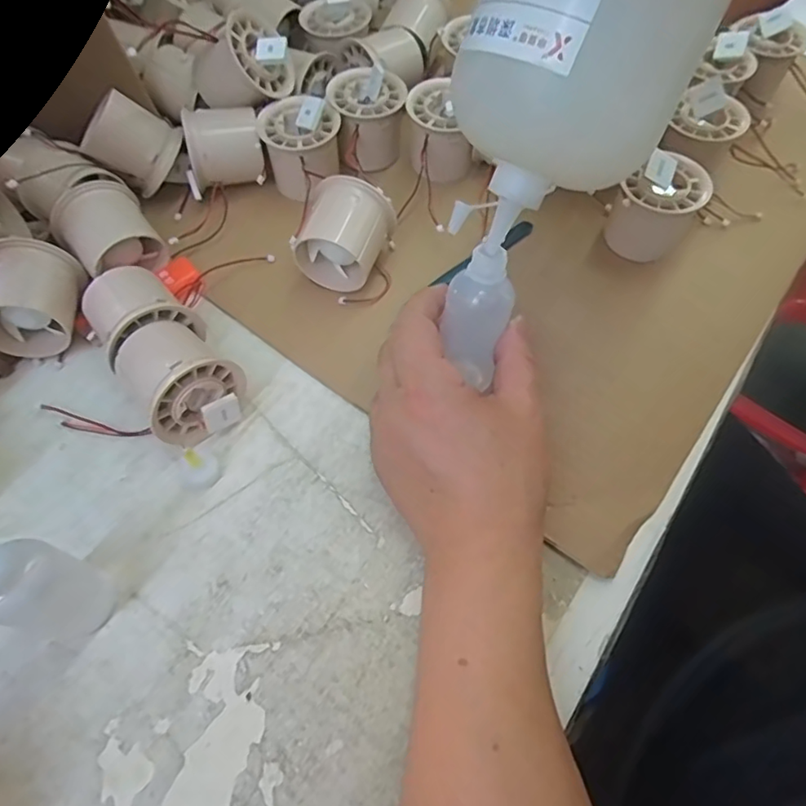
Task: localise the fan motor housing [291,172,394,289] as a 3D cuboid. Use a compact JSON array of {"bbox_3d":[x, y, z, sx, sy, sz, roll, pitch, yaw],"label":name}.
[{"bbox_3d":[-0.038,-0.107,0.360,0.053,0.052,0.050,18,65,9],"label":"fan motor housing"}]

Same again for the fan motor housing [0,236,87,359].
[{"bbox_3d":[-0.223,-0.063,0.338,0.049,0.052,0.057,0,63,0],"label":"fan motor housing"}]

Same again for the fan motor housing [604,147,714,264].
[{"bbox_3d":[0.167,-0.130,0.370,0.049,0.059,0.053,0,63,0],"label":"fan motor housing"}]

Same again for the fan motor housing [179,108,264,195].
[{"bbox_3d":[-0.125,-0.181,0.403,0.049,0.046,0.051,-9,64,-5],"label":"fan motor housing"}]

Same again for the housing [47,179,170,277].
[{"bbox_3d":[-0.189,-0.107,0.362,0.052,0.047,0.050,-33,68,-16],"label":"housing"}]

